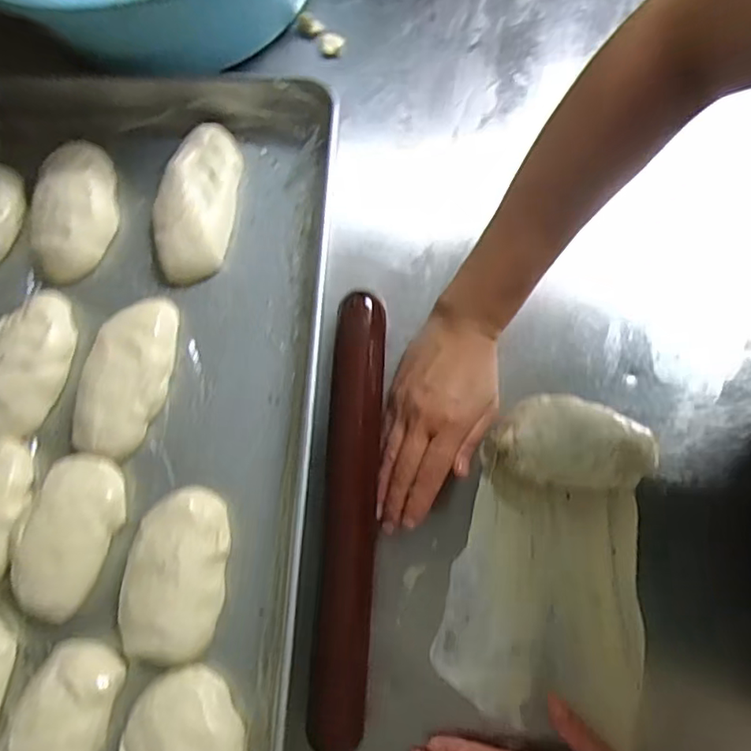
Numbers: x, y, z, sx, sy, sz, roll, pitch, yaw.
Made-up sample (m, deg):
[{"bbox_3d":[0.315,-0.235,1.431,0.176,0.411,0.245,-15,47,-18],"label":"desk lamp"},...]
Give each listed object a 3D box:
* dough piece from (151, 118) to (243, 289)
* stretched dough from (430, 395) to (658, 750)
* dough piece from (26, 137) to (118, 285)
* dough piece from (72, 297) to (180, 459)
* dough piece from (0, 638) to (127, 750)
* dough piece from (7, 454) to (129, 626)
[{"bbox_3d":[-0.153,-0.151,0.491,0.059,0.030,0.138,4,78,6],"label":"dough piece"},{"bbox_3d":[0.130,0.132,0.403,0.133,0.055,0.225,15,77,5],"label":"stretched dough"},{"bbox_3d":[-0.258,-0.147,0.492,0.063,0.029,0.121,1,78,5],"label":"dough piece"},{"bbox_3d":[-0.201,-0.002,0.467,0.068,0.028,0.132,23,80,9],"label":"dough piece"},{"bbox_3d":[-0.224,0.251,0.404,0.063,0.029,0.114,17,80,8],"label":"dough piece"},{"bbox_3d":[-0.236,0.122,0.440,0.065,0.029,0.121,10,79,7],"label":"dough piece"}]

